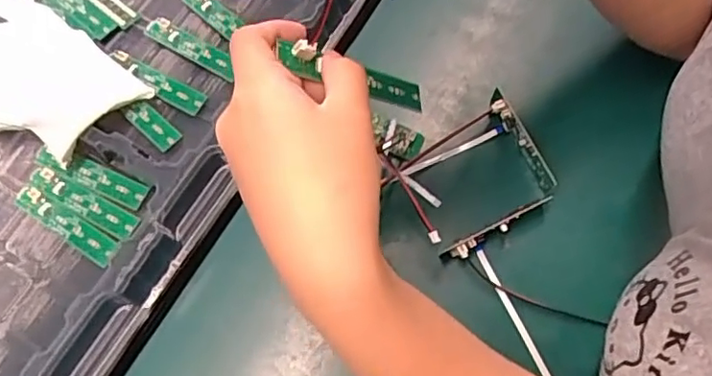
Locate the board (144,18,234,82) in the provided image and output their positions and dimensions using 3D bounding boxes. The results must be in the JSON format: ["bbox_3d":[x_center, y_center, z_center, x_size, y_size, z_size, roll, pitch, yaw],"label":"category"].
[{"bbox_3d":[-0.124,-0.106,0.438,0.076,0.005,0.017,30,75,13],"label":"board"}]

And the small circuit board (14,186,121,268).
[{"bbox_3d":[-0.193,0.024,0.394,0.083,0.004,0.019,28,81,12],"label":"small circuit board"}]

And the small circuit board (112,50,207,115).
[{"bbox_3d":[-0.144,-0.076,0.427,0.075,0.008,0.019,25,73,11],"label":"small circuit board"}]

